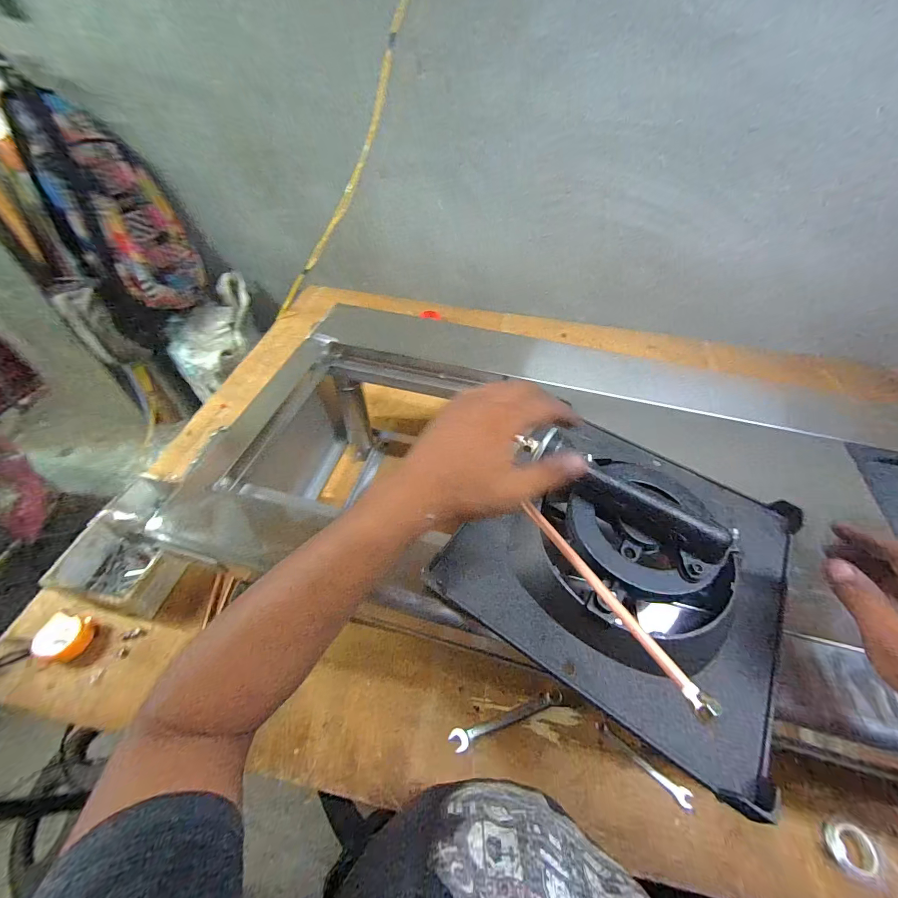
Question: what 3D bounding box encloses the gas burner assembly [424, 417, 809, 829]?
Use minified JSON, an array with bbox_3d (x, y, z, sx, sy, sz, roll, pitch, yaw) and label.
[{"bbox_3d":[0.182,0.077,0.360,0.287,0.090,0.293,30,55,19],"label":"gas burner assembly"}]

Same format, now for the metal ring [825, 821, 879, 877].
[{"bbox_3d":[0.521,0.516,0.490,0.045,0.022,0.050,16,52,10],"label":"metal ring"}]

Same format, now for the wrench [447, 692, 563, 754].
[{"bbox_3d":[0.083,0.397,0.559,0.165,0.008,0.026,-15,54,-15],"label":"wrench"}]

